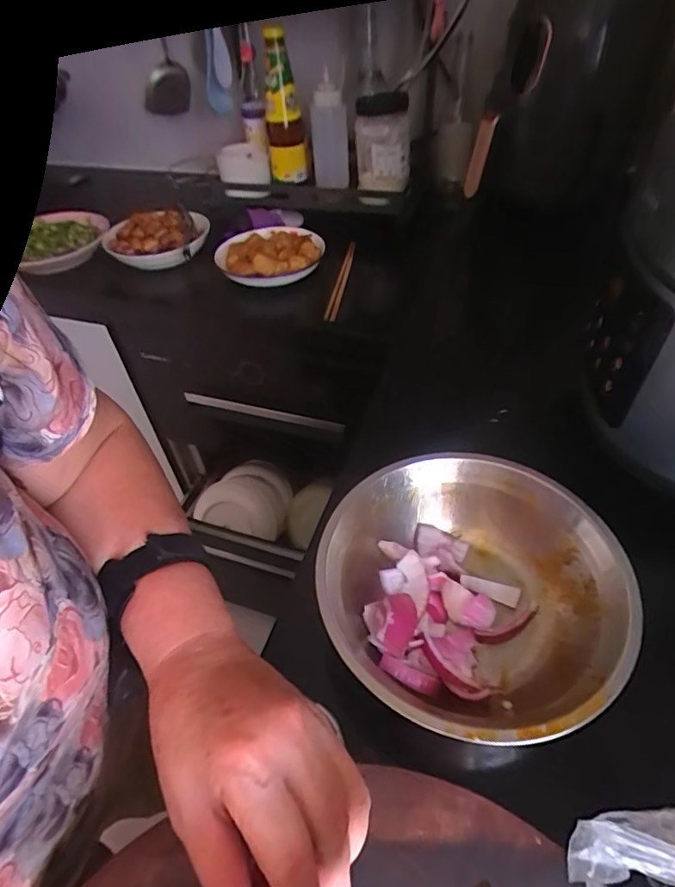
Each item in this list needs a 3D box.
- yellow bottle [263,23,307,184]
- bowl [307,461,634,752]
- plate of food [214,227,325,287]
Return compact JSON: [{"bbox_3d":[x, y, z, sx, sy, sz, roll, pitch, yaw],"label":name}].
[{"bbox_3d":[-0.097,-0.588,0.871,0.066,0.220,0.081,-8,46,-4],"label":"yellow bottle"},{"bbox_3d":[0.092,0.108,0.357,0.197,0.073,0.197,-2,46,2],"label":"bowl"},{"bbox_3d":[-0.118,-0.335,0.872,0.182,0.039,0.157,-1,46,3],"label":"plate of food"}]

